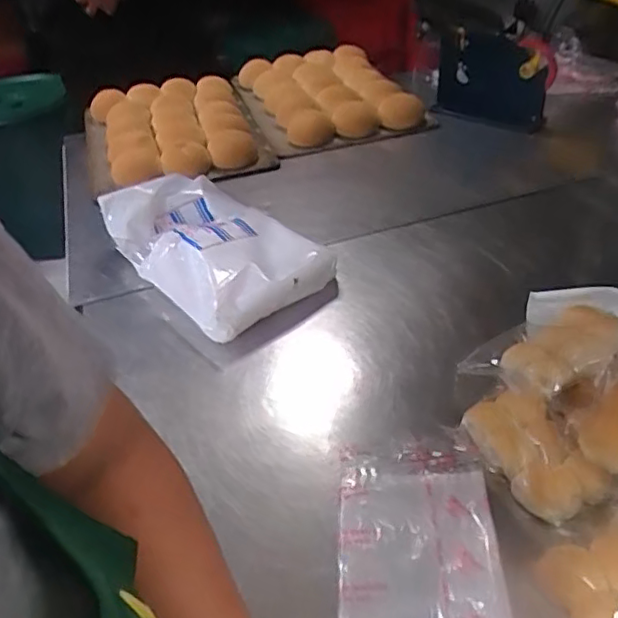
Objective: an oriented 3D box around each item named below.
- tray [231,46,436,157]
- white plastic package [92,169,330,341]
[{"bbox_3d":[0.036,-0.447,1.250,0.324,0.091,0.382,-16,40,-10],"label":"tray"},{"bbox_3d":[-0.136,-0.086,0.831,0.207,0.097,0.305,-28,44,-25],"label":"white plastic package"}]

